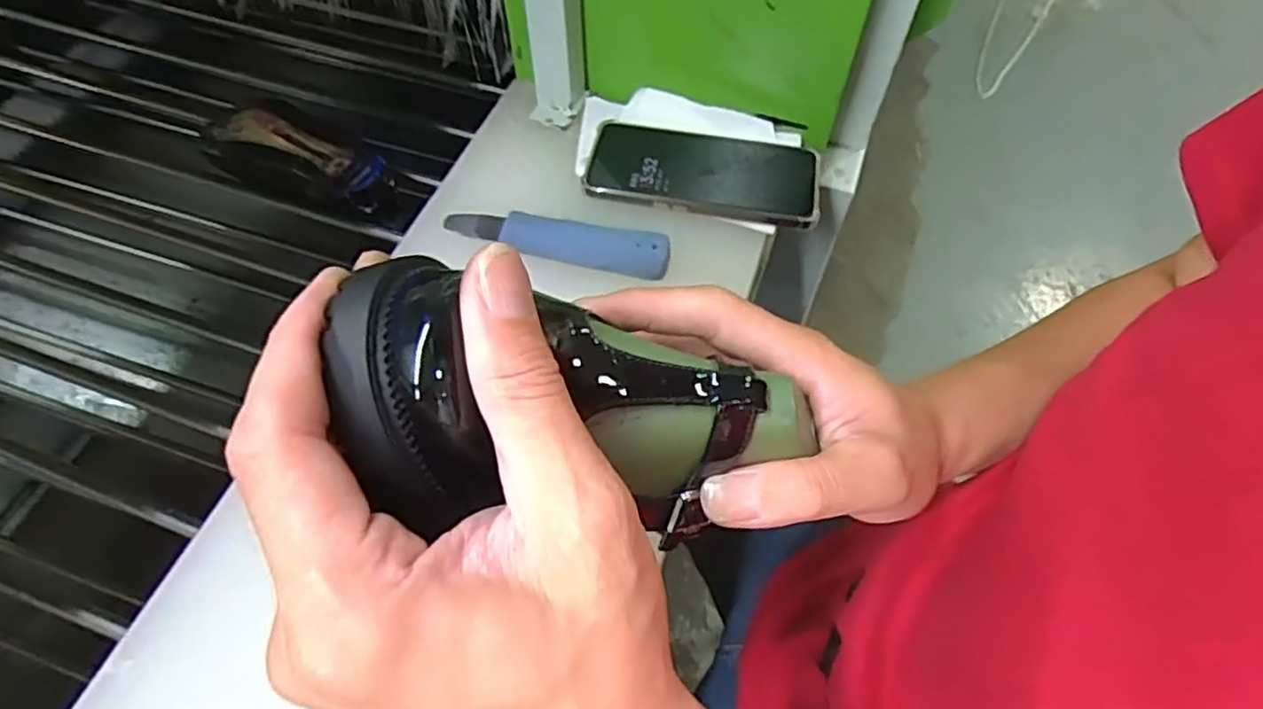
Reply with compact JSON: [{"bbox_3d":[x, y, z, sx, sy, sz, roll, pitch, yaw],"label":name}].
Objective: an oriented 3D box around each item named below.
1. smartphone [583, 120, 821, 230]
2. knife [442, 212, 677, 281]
[{"bbox_3d":[0.054,-0.137,0.510,0.165,0.012,0.092,9,59,5],"label":"smartphone"},{"bbox_3d":[-0.052,-0.080,0.470,0.155,0.019,0.029,12,59,7],"label":"knife"}]

